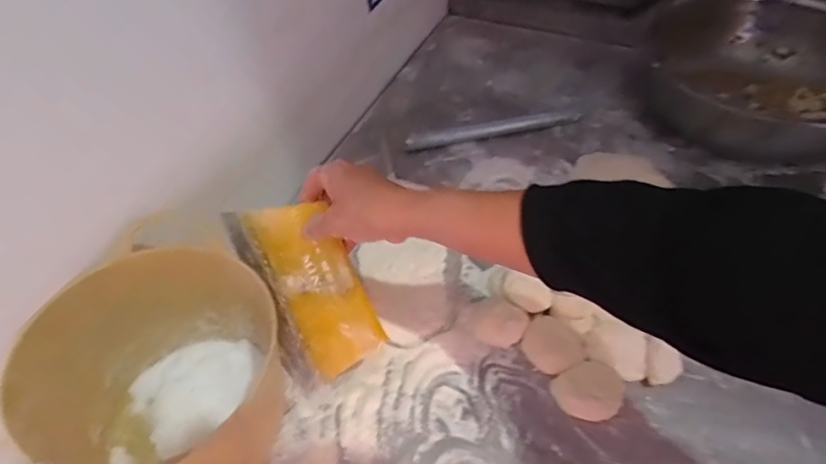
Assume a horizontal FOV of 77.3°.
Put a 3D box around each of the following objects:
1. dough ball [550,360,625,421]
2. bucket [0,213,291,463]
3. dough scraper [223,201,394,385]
[{"bbox_3d":[0.185,0.165,0.537,0.069,0.017,0.056,-26,52,-21],"label":"dough ball"},{"bbox_3d":[-0.224,0.125,0.476,0.180,0.172,0.181,-1,48,1],"label":"bucket"},{"bbox_3d":[-0.105,0.061,0.511,0.121,0.190,0.010,-17,11,28],"label":"dough scraper"}]

